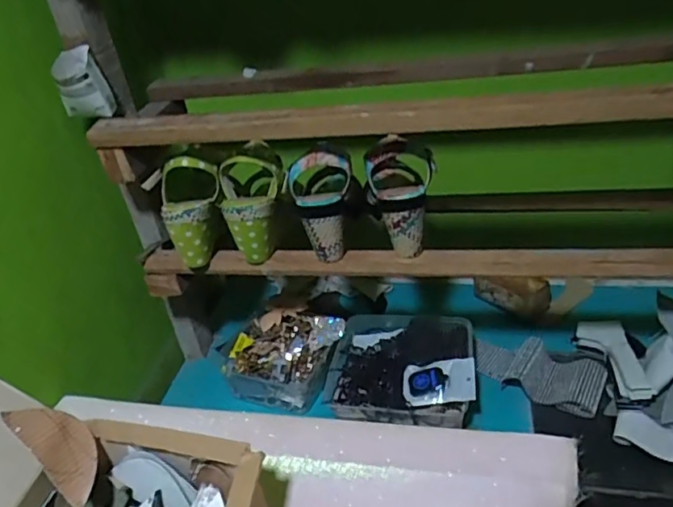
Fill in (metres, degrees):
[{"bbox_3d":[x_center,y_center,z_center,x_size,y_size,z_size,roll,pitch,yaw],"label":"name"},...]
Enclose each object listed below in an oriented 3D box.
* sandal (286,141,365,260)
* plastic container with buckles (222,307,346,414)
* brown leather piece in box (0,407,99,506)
[{"bbox_3d":[-0.012,-0.064,0.702,0.090,0.134,0.070,-8,32,0],"label":"sandal"},{"bbox_3d":[-0.083,0.155,0.880,0.177,0.074,0.147,5,34,20],"label":"plastic container with buckles"},{"bbox_3d":[-0.260,0.182,0.533,0.009,0.106,0.050,-36,4,37],"label":"brown leather piece in box"}]

